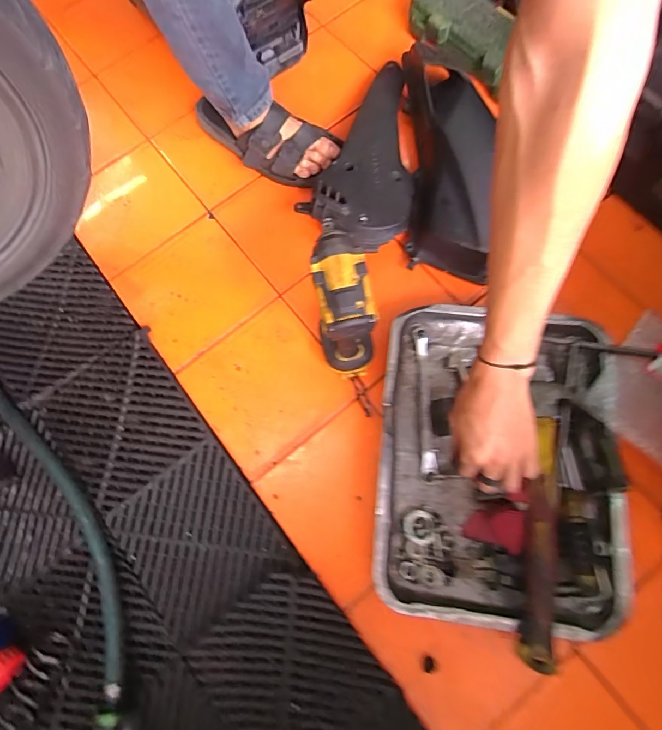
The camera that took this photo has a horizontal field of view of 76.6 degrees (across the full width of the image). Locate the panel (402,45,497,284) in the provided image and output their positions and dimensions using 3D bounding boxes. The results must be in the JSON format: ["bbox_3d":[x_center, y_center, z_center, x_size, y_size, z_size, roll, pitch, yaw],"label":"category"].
[{"bbox_3d":[0.174,-0.323,0.650,0.105,0.104,0.377,0,73,2],"label":"panel"}]

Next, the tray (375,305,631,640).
[{"bbox_3d":[0.210,0.117,0.545,0.287,0.055,0.387,6,73,4],"label":"tray"}]

